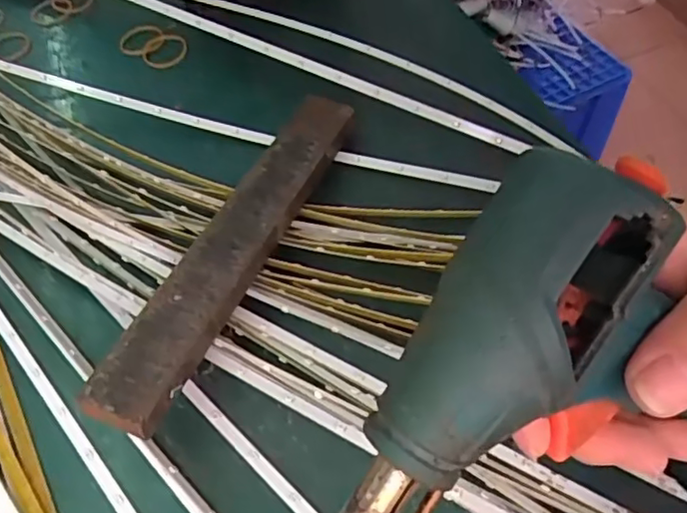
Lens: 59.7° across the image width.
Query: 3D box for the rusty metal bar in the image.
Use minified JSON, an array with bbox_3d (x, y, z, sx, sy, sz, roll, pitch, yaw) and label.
[{"bbox_3d":[-0.047,-0.012,0.284,0.032,0.008,0.206,22,54,10],"label":"rusty metal bar"}]

